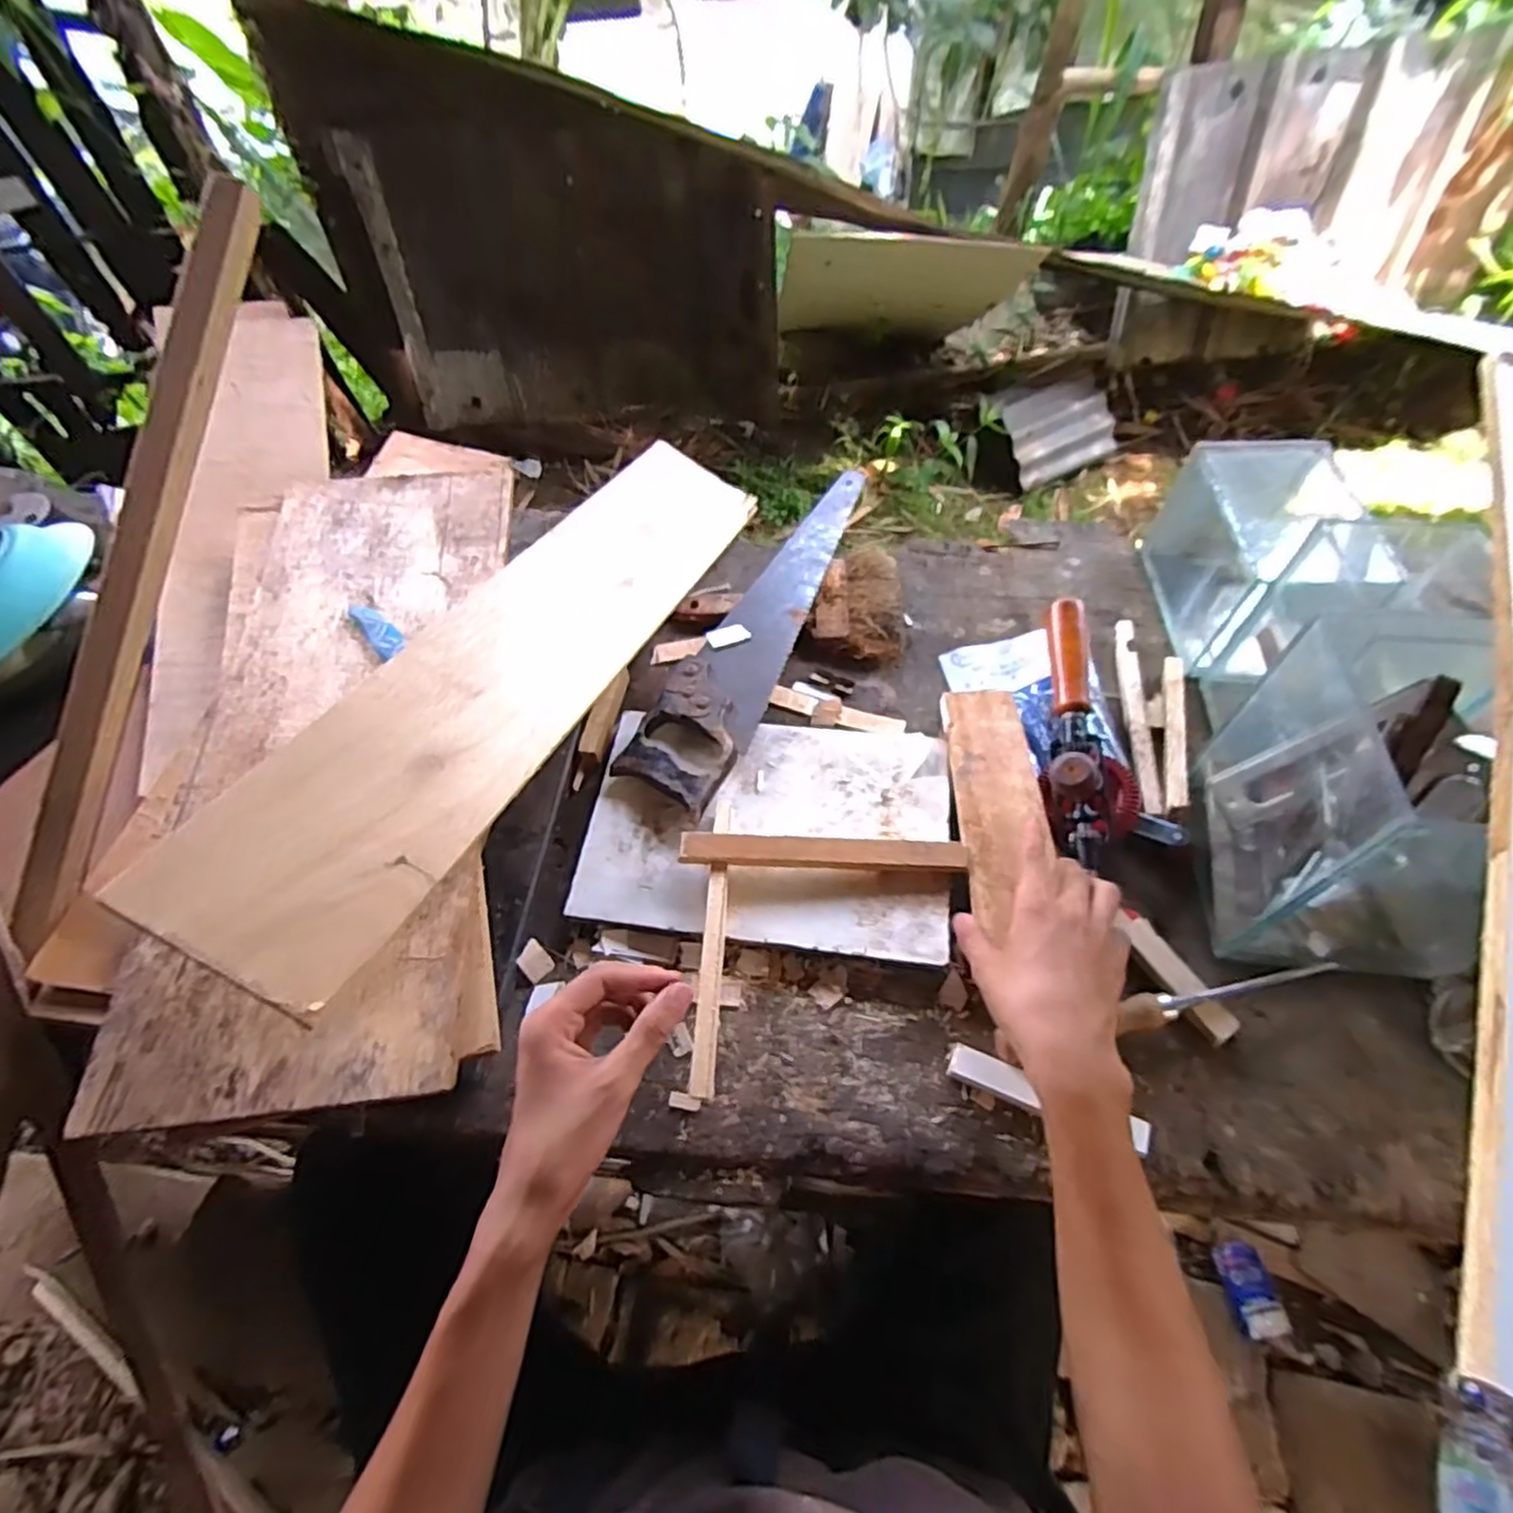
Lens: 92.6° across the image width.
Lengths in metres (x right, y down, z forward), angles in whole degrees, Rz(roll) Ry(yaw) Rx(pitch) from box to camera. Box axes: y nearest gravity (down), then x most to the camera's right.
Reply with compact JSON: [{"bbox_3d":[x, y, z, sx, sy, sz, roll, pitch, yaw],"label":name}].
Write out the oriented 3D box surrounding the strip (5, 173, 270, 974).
[{"bbox_3d":[-0.402,-0.119,0.467,0.029,0.028,0.498,16,91,11],"label":"strip"}]

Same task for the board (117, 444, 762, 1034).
[{"bbox_3d":[-0.170,-0.099,0.578,0.127,0.011,0.618,31,48,-2],"label":"board"}]

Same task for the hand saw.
[{"bbox_3d":[0.002,-0.139,0.677,0.094,0.042,0.445,17,61,12],"label":"hand saw"}]

